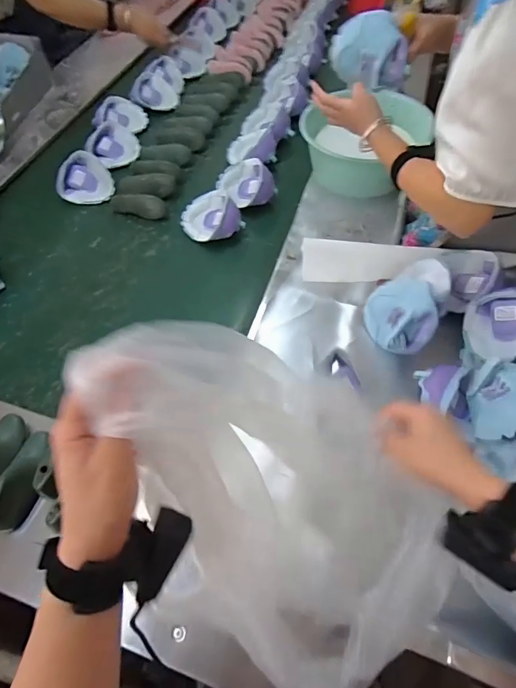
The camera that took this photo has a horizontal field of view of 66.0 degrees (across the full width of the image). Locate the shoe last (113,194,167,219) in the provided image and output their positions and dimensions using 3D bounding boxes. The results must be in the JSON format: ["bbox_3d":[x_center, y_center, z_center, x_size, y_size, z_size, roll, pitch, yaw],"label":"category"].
[{"bbox_3d":[-0.302,-0.341,0.979,0.139,0.038,0.063,15,62,11],"label":"shoe last"}]

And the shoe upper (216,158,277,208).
[{"bbox_3d":[-0.036,-0.401,0.986,0.110,0.063,0.134,-37,65,-17],"label":"shoe upper"}]

